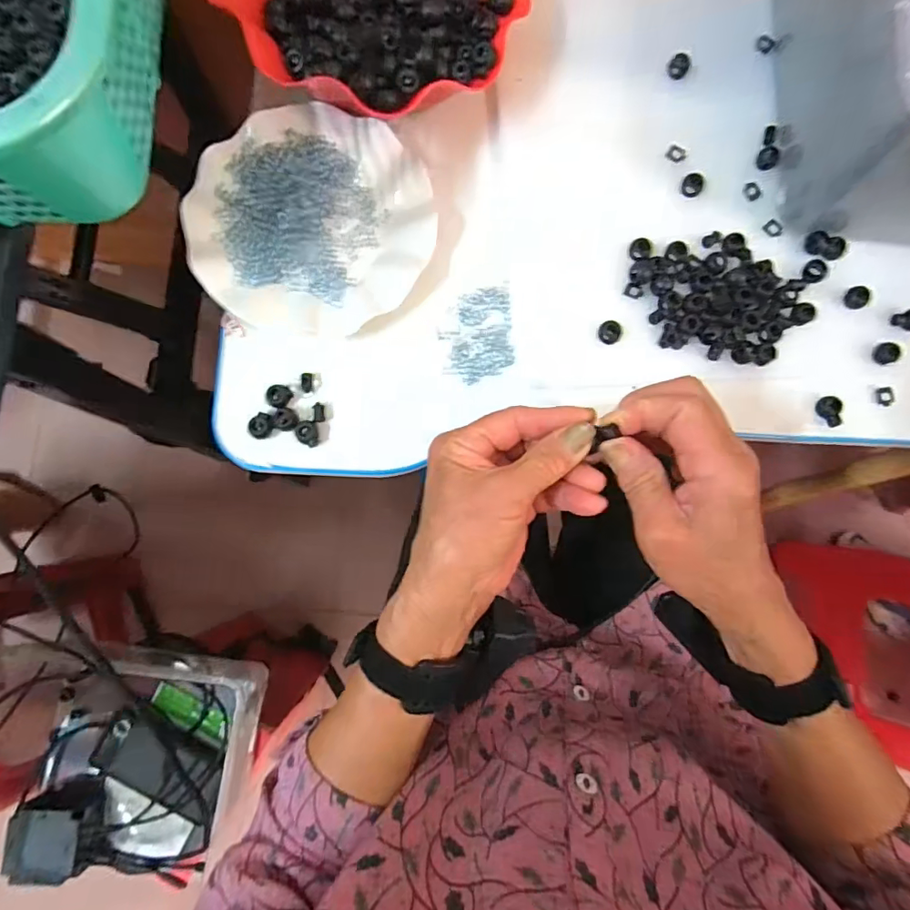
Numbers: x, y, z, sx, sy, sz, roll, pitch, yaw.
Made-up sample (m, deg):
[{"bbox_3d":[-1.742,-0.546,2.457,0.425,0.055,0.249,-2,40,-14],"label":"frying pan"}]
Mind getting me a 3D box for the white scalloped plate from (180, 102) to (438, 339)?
[{"bbox_3d":[-0.108,-0.179,0.391,0.177,0.024,0.174,0,82,-3],"label":"white scalloped plate"}]

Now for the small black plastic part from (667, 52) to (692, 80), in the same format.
[{"bbox_3d":[0.188,-0.326,0.427,0.018,0.014,0.013,30,82,2],"label":"small black plastic part"}]

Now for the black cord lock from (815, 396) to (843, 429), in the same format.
[{"bbox_3d":[0.289,-0.034,0.393,0.013,0.010,0.024,-5,82,-3],"label":"black cord lock"}]

